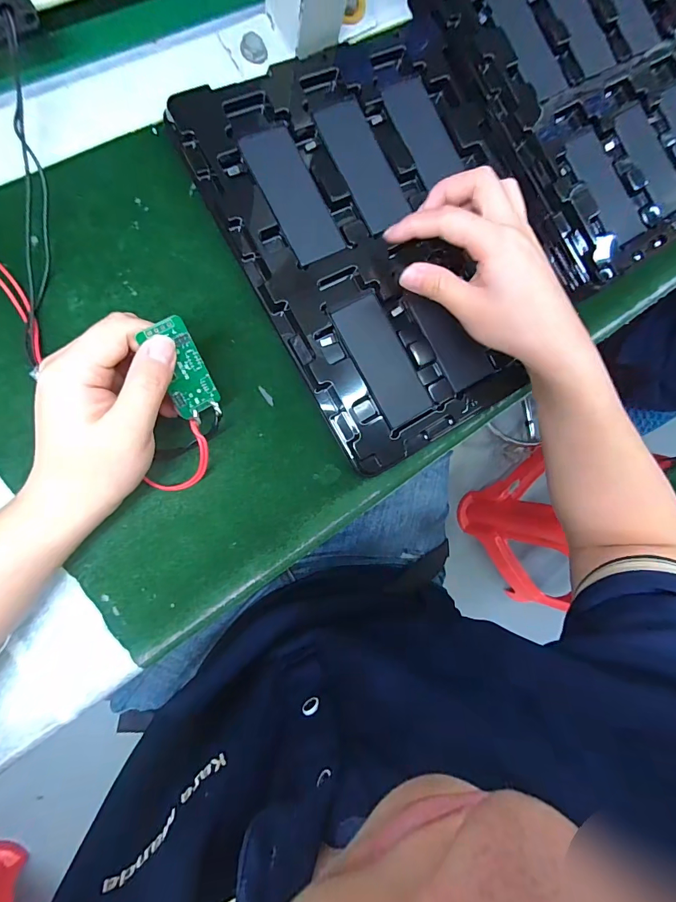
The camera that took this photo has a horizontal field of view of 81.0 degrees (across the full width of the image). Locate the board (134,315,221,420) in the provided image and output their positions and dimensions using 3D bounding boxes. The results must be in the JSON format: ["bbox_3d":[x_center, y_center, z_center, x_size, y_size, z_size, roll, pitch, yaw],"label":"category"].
[{"bbox_3d":[-0.085,-0.044,0.216,0.024,0.004,0.054,-34,136,-19],"label":"board"}]

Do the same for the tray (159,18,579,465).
[{"bbox_3d":[0.048,-0.153,0.286,0.222,0.026,0.271,-30,92,-8],"label":"tray"}]

